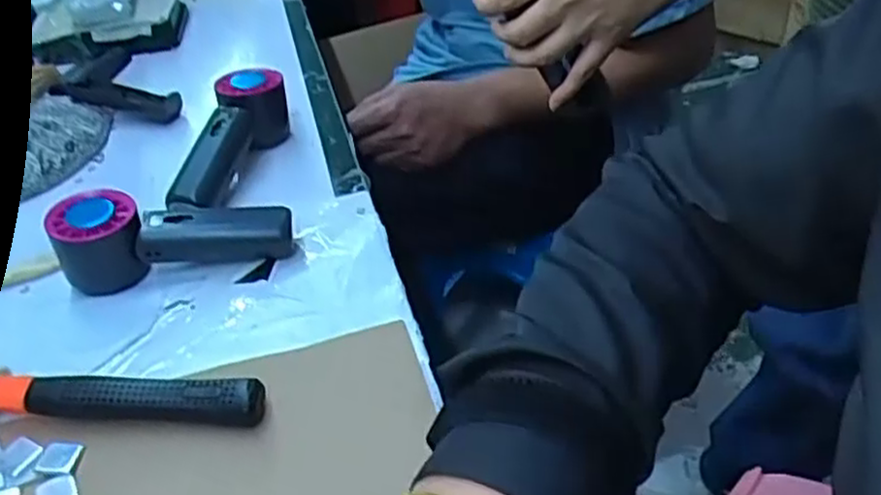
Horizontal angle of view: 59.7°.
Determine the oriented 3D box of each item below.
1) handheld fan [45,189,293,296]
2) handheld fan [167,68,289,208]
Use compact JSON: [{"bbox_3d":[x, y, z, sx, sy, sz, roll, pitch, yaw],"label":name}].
[{"bbox_3d":[-0.183,-0.014,0.529,0.153,0.050,0.053,-7,40,-5],"label":"handheld fan"},{"bbox_3d":[-0.167,-0.084,0.617,0.050,0.054,0.159,5,40,9],"label":"handheld fan"}]

